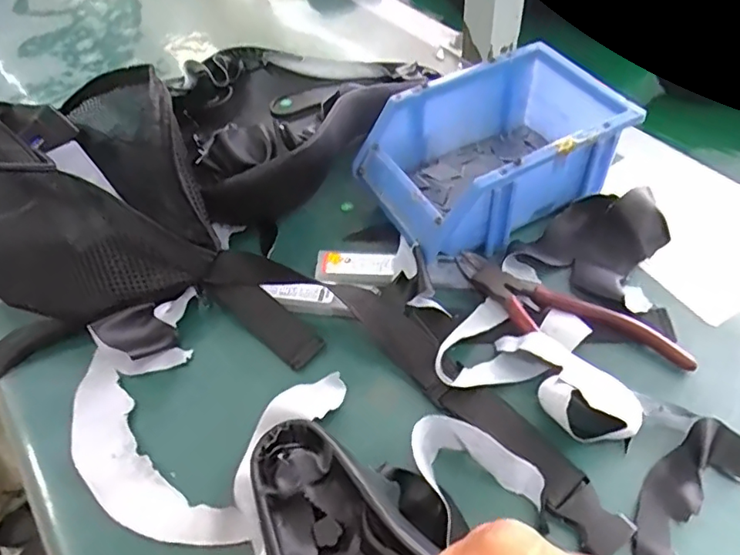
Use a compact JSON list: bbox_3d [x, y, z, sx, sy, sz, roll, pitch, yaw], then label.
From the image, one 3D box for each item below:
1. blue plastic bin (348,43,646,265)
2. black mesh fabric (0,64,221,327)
[{"bbox_3d":[0.092,-0.094,0.425,0.180,0.074,0.122,-24,52,-15],"label":"blue plastic bin"},{"bbox_3d":[-0.245,-0.075,0.430,0.195,0.094,0.278,-27,53,-17],"label":"black mesh fabric"}]

